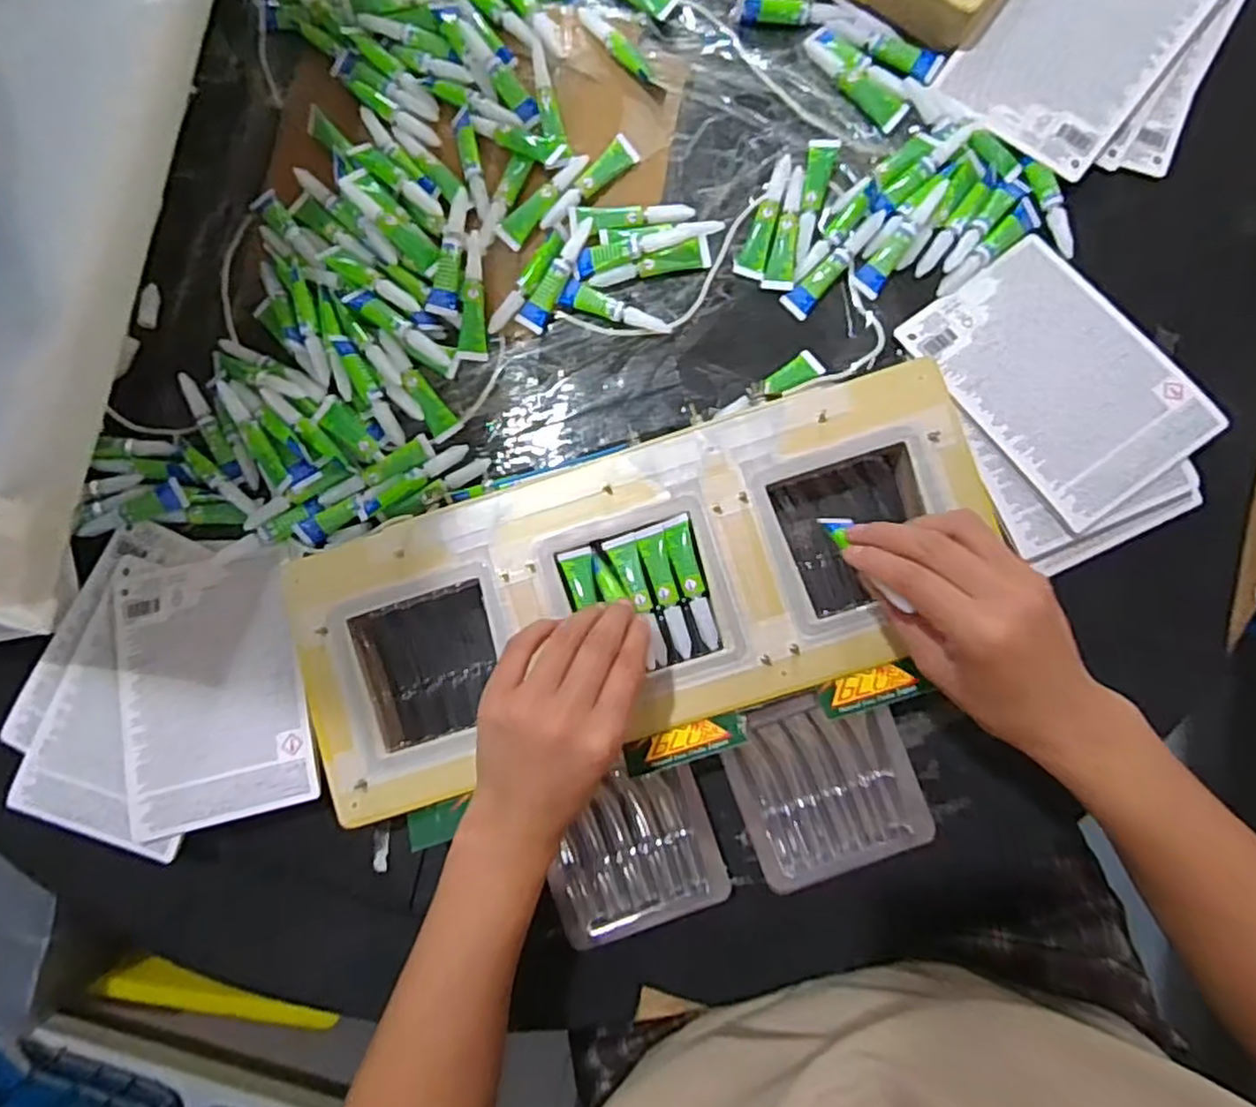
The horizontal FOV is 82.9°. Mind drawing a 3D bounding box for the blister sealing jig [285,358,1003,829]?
[{"bbox_3d":[0.007,0.020,0.433,0.417,0.020,0.169,-20,81,2],"label":"blister sealing jig"}]

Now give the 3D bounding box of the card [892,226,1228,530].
[{"bbox_3d":[0.267,-0.110,0.444,0.112,0.006,0.166,-36,77,-1],"label":"card"}]

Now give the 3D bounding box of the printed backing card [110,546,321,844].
[{"bbox_3d":[-0.267,0.085,0.456,0.114,0.008,0.168,-15,77,-2],"label":"printed backing card"}]

